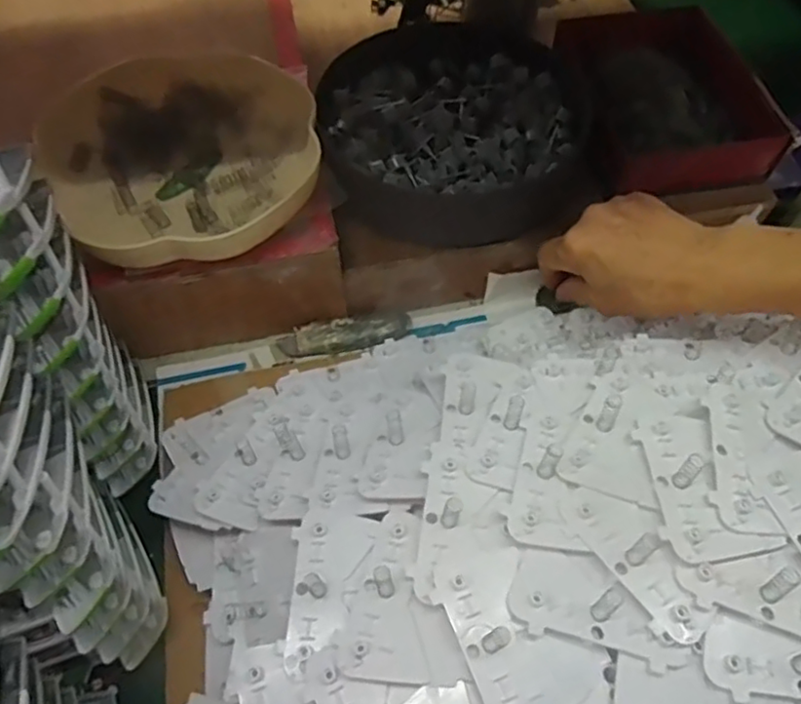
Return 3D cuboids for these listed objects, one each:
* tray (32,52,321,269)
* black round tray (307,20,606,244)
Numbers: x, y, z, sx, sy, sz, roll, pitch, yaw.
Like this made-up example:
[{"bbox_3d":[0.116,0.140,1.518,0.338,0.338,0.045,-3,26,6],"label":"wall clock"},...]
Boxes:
[{"bbox_3d":[-0.158,-0.149,0.464,0.188,0.029,0.202,-29,63,-17],"label":"tray"},{"bbox_3d":[0.042,-0.199,0.530,0.214,0.047,0.248,-5,58,-4],"label":"black round tray"}]

